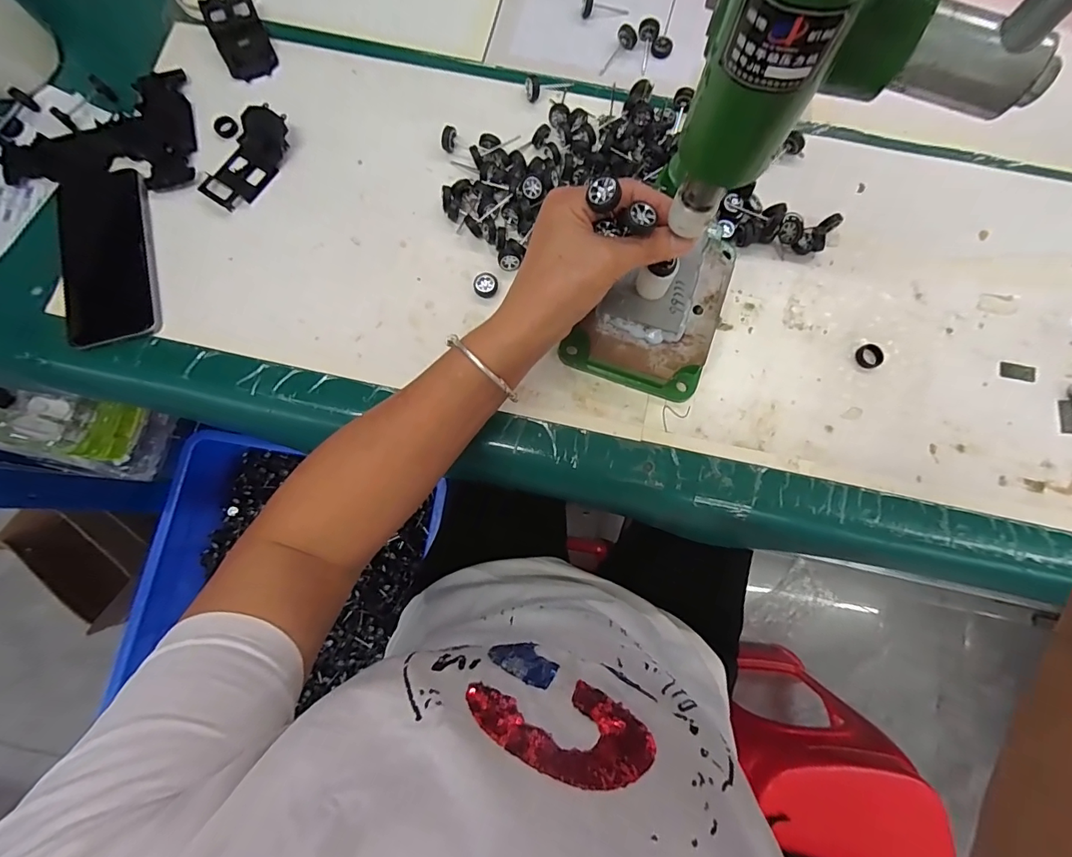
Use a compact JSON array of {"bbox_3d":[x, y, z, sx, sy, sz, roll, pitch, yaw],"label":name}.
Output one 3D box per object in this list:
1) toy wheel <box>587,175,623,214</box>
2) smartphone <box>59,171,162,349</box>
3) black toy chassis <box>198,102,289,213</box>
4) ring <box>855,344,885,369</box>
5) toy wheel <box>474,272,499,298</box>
[{"bbox_3d":[0.040,-0.137,0.269,0.018,0.010,0.017,0,79,0],"label":"toy wheel"},{"bbox_3d":[-0.378,-0.153,0.406,0.080,0.009,0.165,-12,80,-3],"label":"smartphone"},{"bbox_3d":[-0.261,-0.244,0.415,0.048,0.018,0.094,24,80,4],"label":"black toy chassis"},{"bbox_3d":[0.280,-0.060,0.386,0.022,0.006,0.019,19,80,3],"label":"ring"},{"bbox_3d":[-0.043,-0.123,0.397,0.020,0.007,0.021,0,79,0],"label":"toy wheel"}]

